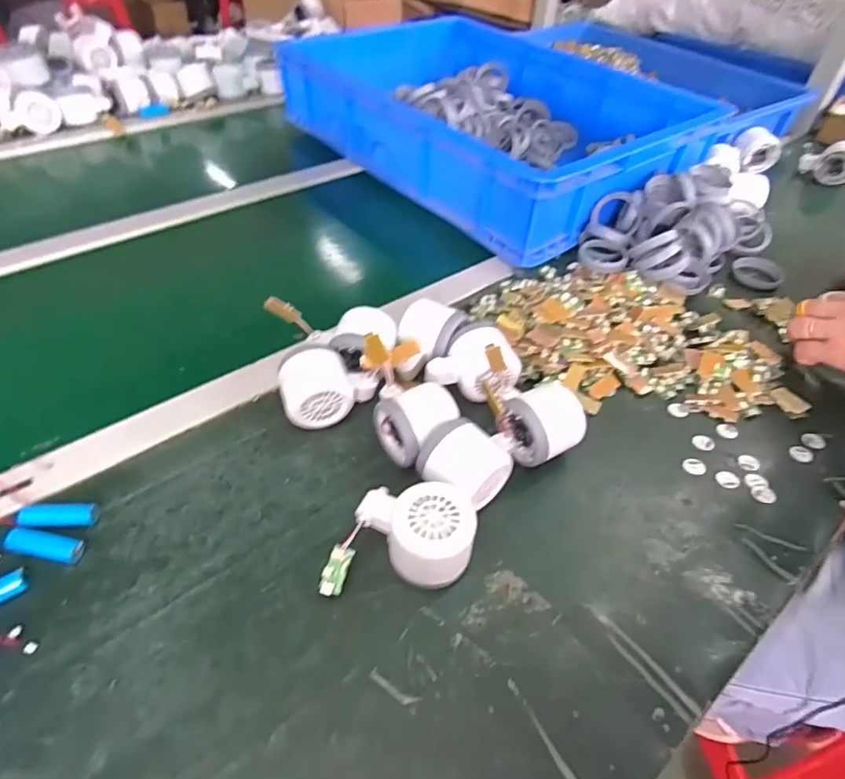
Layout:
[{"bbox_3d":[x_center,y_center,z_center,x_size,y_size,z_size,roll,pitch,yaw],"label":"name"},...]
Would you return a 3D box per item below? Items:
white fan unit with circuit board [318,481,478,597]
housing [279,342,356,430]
[{"bbox_3d":[-0.017,0.105,0.376,0.104,0.051,0.070,3,47,-1],"label":"white fan unit with circuit board"},{"bbox_3d":[-0.095,-0.003,0.470,0.060,0.053,0.064,-13,49,-15],"label":"housing"}]

